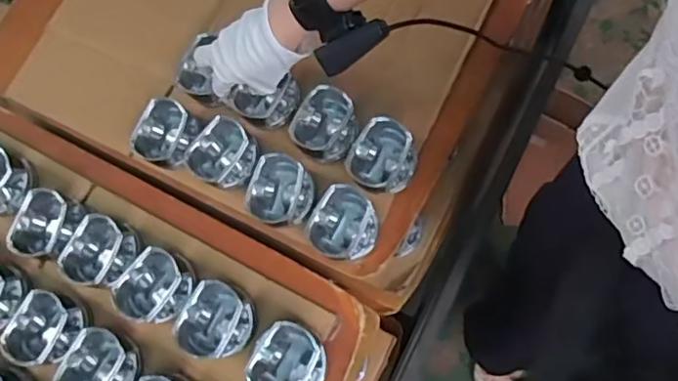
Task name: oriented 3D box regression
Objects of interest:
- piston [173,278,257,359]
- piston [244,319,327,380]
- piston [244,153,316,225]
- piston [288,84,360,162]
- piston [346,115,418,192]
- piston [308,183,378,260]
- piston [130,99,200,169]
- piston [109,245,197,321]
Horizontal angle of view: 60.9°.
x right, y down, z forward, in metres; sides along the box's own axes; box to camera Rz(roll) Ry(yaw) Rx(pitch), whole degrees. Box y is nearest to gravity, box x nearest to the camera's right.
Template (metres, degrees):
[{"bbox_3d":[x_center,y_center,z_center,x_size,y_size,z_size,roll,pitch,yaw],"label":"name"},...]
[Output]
[{"bbox_3d":[-0.127,0.137,0.592,0.071,0.045,0.081,28,78,16],"label":"piston"},{"bbox_3d":[-0.051,0.170,0.565,0.075,0.036,0.080,-2,72,7],"label":"piston"},{"bbox_3d":[-0.064,0.000,0.635,0.072,0.041,0.075,-2,72,7],"label":"piston"},{"bbox_3d":[-0.018,-0.073,0.658,0.075,0.045,0.073,-2,72,7],"label":"piston"},{"bbox_3d":[0.046,-0.038,0.630,0.073,0.050,0.071,-2,72,7],"label":"piston"},{"bbox_3d":[0.004,0.036,0.613,0.071,0.040,0.077,27,77,15],"label":"piston"},{"bbox_3d":[-0.207,-0.067,0.687,0.057,0.044,0.073,26,77,15],"label":"piston"},{"bbox_3d":[-0.192,0.105,0.614,0.072,0.045,0.083,24,76,15],"label":"piston"}]

